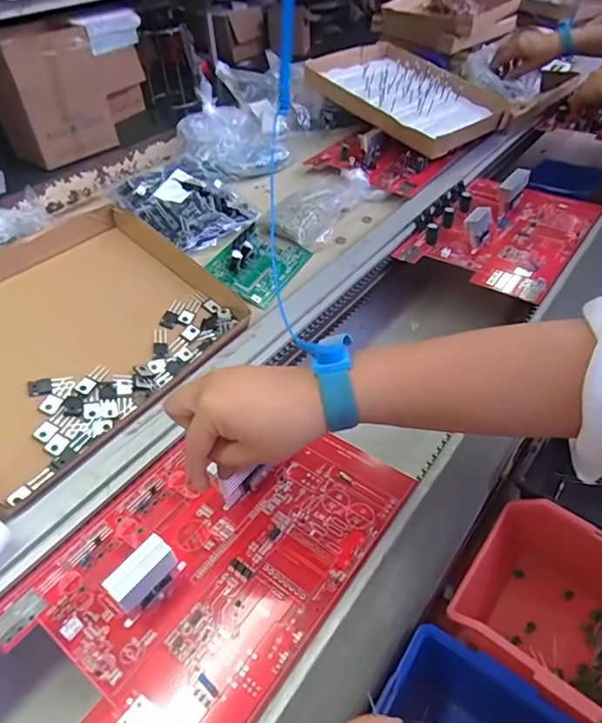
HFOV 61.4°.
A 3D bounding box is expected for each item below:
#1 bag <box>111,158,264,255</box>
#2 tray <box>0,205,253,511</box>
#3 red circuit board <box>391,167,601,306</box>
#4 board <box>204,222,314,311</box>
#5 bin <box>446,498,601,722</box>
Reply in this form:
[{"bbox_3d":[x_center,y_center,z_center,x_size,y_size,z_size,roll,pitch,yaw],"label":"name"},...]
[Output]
[{"bbox_3d":[-0.171,-0.233,0.741,0.146,0.058,0.178,-36,50,-28],"label":"bag"},{"bbox_3d":[-0.239,-0.029,0.528,0.245,0.058,0.316,40,55,12],"label":"tray"},{"bbox_3d":[0.281,-0.198,0.698,0.198,0.042,0.278,25,51,30],"label":"red circuit board"},{"bbox_3d":[-0.051,-0.134,0.660,0.091,0.033,0.129,34,53,3],"label":"board"},{"bbox_3d":[0.187,0.182,0.355,0.129,0.069,0.119,27,52,31],"label":"bin"}]

